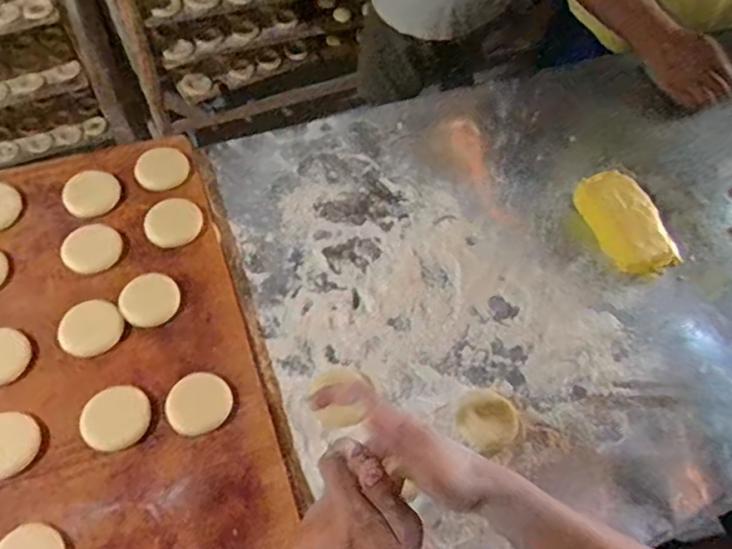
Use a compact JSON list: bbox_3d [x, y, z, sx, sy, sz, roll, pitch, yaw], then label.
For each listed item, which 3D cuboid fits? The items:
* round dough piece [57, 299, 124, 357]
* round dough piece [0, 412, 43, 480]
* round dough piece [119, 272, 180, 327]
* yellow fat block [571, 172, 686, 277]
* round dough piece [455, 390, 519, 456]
[{"bbox_3d":[-0.292,0.056,0.615,0.056,0.013,0.062,36,64,16],"label":"round dough piece"},{"bbox_3d":[-0.344,0.161,0.551,0.061,0.007,0.059,2,59,-3],"label":"round dough piece"},{"bbox_3d":[-0.238,0.027,0.638,0.059,0.015,0.056,2,59,-3],"label":"round dough piece"},{"bbox_3d":[0.334,-0.071,0.744,0.077,0.034,0.144,-16,62,-13],"label":"yellow fat block"},{"bbox_3d":[0.130,0.154,0.617,0.062,0.012,0.062,2,59,-3],"label":"round dough piece"}]

